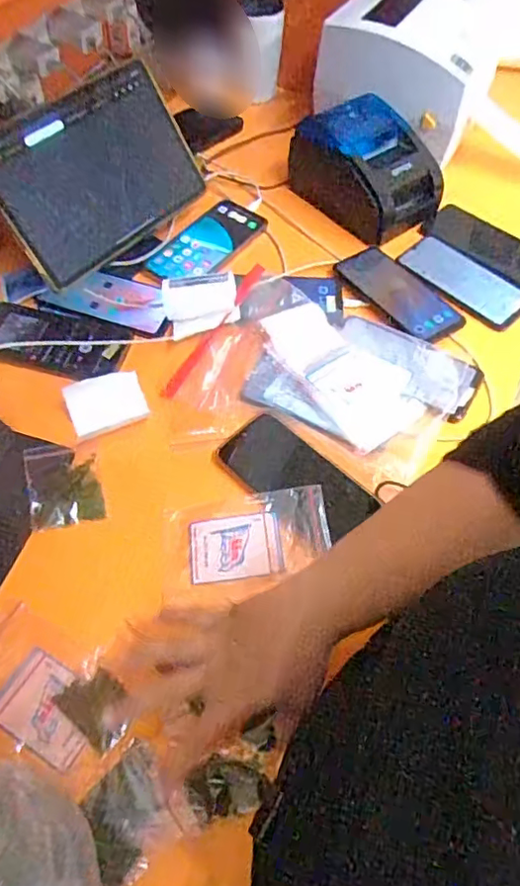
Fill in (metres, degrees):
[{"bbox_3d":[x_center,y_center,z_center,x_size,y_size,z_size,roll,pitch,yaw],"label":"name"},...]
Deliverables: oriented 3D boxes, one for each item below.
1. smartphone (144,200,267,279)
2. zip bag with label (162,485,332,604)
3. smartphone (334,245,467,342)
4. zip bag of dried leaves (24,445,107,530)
[{"bbox_3d":[-0.067,-0.259,0.761,0.085,0.008,0.166,34,64,18],"label":"smartphone"},{"bbox_3d":[-0.014,0.093,0.546,0.154,0.009,0.097,-10,60,3],"label":"zip bag with label"},{"bbox_3d":[0.171,-0.184,0.712,0.076,0.012,0.167,-33,64,-19],"label":"smartphone"},{"bbox_3d":[-0.194,0.041,0.583,0.067,0.016,0.087,-12,60,-8],"label":"zip bag of dried leaves"}]

